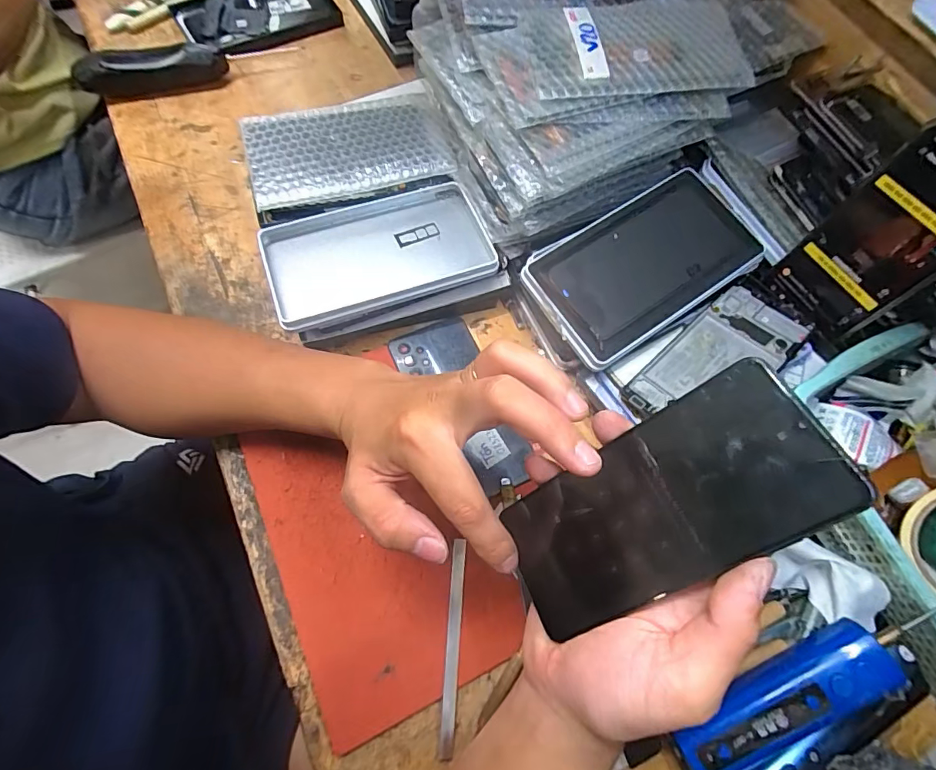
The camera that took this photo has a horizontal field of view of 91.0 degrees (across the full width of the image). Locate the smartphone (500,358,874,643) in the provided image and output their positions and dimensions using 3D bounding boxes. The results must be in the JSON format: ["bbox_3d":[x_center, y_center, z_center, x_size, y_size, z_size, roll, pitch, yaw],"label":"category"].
[{"bbox_3d":[0.086,0.059,0.218,0.153,0.004,0.070,-39,58,25],"label":"smartphone"}]

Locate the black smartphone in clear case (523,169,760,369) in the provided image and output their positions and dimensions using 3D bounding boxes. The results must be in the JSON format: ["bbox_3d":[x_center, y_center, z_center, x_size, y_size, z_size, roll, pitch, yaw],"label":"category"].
[{"bbox_3d":[0.140,-0.098,0.361,0.178,0.017,0.100,-32,73,-14],"label":"black smartphone in clear case"}]

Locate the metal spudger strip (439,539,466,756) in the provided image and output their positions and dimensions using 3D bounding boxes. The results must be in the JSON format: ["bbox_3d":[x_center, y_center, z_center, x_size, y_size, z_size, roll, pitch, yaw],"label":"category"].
[{"bbox_3d":[-0.010,0.174,0.313,0.009,0.004,0.130,4,68,-1],"label":"metal spudger strip"}]

